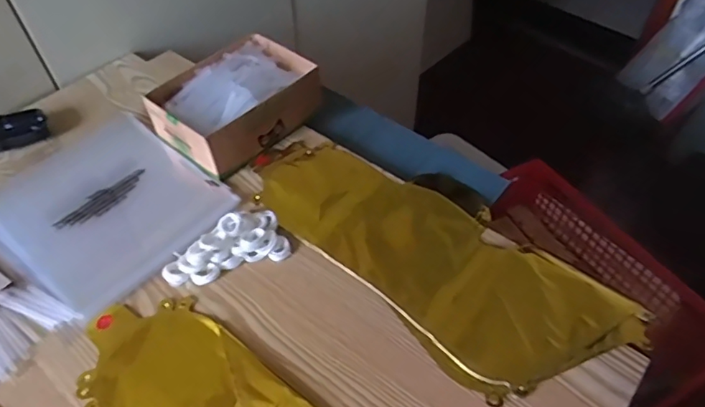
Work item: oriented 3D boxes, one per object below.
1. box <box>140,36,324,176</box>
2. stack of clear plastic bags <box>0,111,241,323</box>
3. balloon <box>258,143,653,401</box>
[{"bbox_3d":[-0.143,-0.129,0.647,0.125,0.070,0.181,35,59,27],"label":"box"},{"bbox_3d":[-0.288,-0.005,0.598,0.245,0.010,0.207,33,58,26],"label":"stack of clear plastic bags"},{"bbox_3d":[0.074,0.046,0.547,0.401,0.010,0.169,35,59,27],"label":"balloon"}]

